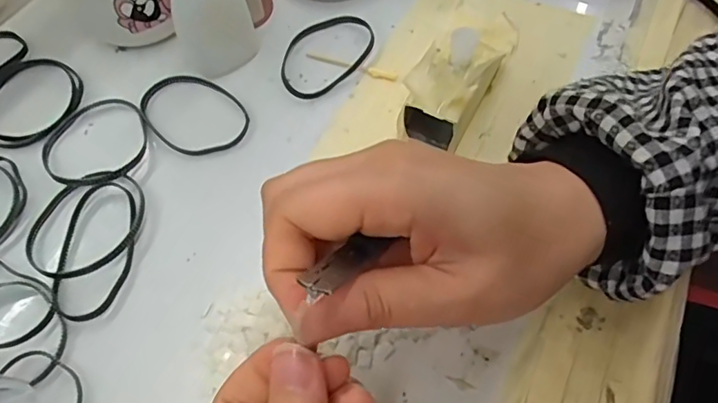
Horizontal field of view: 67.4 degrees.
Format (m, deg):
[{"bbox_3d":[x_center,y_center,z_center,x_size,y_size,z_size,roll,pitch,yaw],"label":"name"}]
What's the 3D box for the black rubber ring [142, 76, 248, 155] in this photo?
[{"bbox_3d":[-0.097,-0.051,0.314,0.067,0.005,0.047,32,66,17],"label":"black rubber ring"}]

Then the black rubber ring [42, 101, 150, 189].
[{"bbox_3d":[-0.148,-0.035,0.304,0.053,0.010,0.061,16,62,10],"label":"black rubber ring"}]

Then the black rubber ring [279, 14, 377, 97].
[{"bbox_3d":[-0.023,-0.094,0.335,0.049,0.006,0.070,40,68,21],"label":"black rubber ring"}]

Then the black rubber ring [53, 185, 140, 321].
[{"bbox_3d":[-0.133,0.023,0.271,0.036,0.007,0.072,-3,60,-1],"label":"black rubber ring"}]

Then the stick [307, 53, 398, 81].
[{"bbox_3d":[-0.005,-0.085,0.331,0.059,0.004,0.007,20,63,12],"label":"stick"}]

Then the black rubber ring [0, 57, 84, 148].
[{"bbox_3d":[-0.199,-0.062,0.321,0.065,0.006,0.065,0,60,1],"label":"black rubber ring"}]

